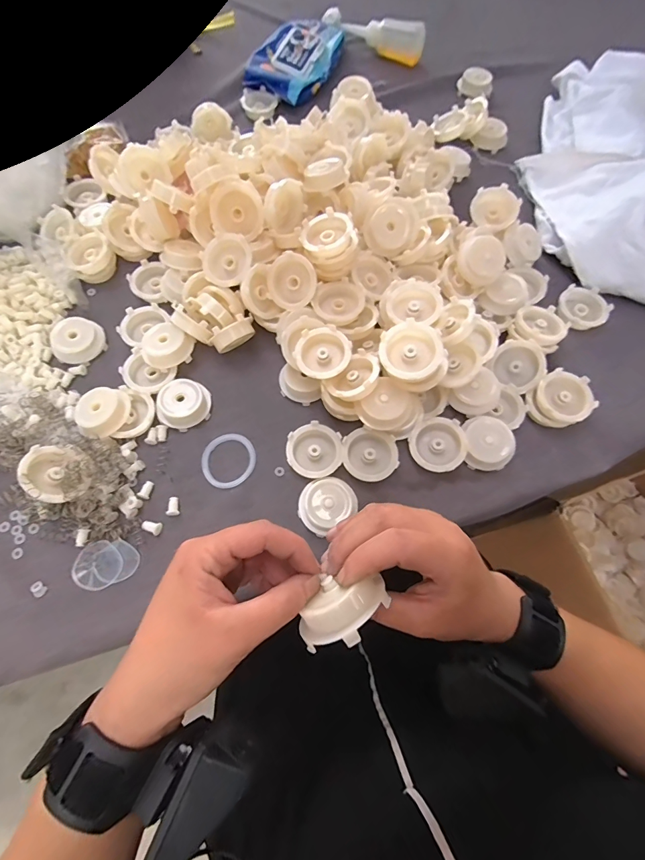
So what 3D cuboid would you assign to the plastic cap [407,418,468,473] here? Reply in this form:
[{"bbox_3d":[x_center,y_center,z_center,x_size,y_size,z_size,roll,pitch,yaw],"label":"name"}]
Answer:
[{"bbox_3d":[0.115,0.015,0.380,0.054,0.015,0.054,-2,72,7],"label":"plastic cap"}]

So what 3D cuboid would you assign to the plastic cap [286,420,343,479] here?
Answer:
[{"bbox_3d":[-0.007,0.022,0.377,0.054,0.017,0.053,0,67,-1],"label":"plastic cap"}]

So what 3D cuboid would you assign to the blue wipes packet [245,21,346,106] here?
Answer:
[{"bbox_3d":[-0.042,-0.592,0.614,0.120,0.037,0.190,19,68,7],"label":"blue wipes packet"}]

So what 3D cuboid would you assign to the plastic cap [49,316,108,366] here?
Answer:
[{"bbox_3d":[-0.266,-0.097,0.413,0.045,0.019,0.051,21,68,8],"label":"plastic cap"}]

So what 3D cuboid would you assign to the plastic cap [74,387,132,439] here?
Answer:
[{"bbox_3d":[-0.214,-0.018,0.374,0.050,0.018,0.047,-41,89,-25],"label":"plastic cap"}]

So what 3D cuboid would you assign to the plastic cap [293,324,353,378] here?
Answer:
[{"bbox_3d":[0.001,-0.075,0.376,0.052,0.020,0.051,0,67,-1],"label":"plastic cap"}]

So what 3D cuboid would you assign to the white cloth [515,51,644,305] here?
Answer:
[{"bbox_3d":[0.462,-0.347,0.501,0.370,0.074,0.416,0,67,-1],"label":"white cloth"}]

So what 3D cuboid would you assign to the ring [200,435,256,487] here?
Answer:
[{"bbox_3d":[-0.093,0.030,0.379,0.053,0.005,0.053,0,67,-1],"label":"ring"}]

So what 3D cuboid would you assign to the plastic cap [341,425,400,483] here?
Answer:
[{"bbox_3d":[0.046,0.025,0.375,0.052,0.014,0.050,0,67,-1],"label":"plastic cap"}]

